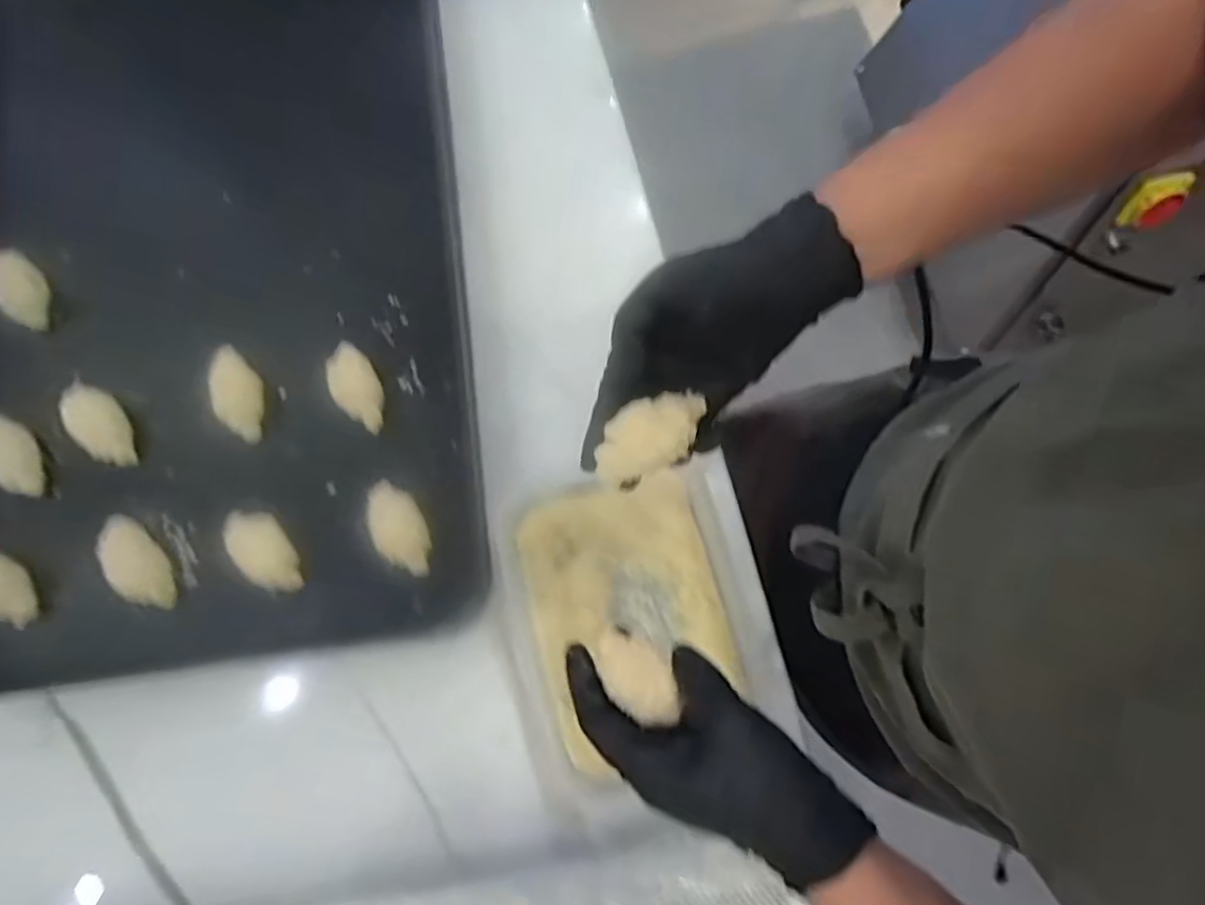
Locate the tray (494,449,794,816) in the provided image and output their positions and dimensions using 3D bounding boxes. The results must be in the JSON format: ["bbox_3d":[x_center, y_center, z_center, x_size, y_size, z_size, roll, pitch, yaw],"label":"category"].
[{"bbox_3d":[0.028,0.123,0.488,0.186,0.025,0.222,-13,78,-3],"label":"tray"}]

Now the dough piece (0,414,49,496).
[{"bbox_3d":[-0.439,0.002,0.497,0.032,0.025,0.071,-39,81,-7],"label":"dough piece"}]

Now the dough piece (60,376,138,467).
[{"bbox_3d":[-0.373,-0.020,0.499,0.031,0.033,0.069,-40,81,-8],"label":"dough piece"}]

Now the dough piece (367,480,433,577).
[{"bbox_3d":[-0.145,0.056,0.482,0.036,0.017,0.072,-26,79,-5],"label":"dough piece"}]

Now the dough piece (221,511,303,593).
[{"bbox_3d":[-0.240,0.069,0.474,0.032,0.023,0.069,-40,81,-8],"label":"dough piece"}]

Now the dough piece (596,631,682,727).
[{"bbox_3d":[0.018,0.128,0.377,0.052,0.022,0.032,36,54,21],"label":"dough piece"}]

